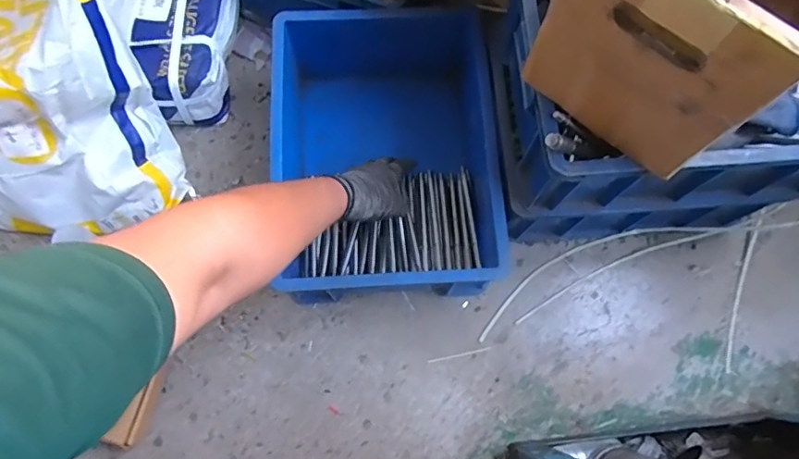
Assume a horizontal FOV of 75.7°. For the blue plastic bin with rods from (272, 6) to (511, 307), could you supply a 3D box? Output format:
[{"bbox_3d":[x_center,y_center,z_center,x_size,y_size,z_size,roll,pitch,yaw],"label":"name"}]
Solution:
[{"bbox_3d":[-0.021,-0.103,0.747,0.293,0.159,0.396,-4,73,-2],"label":"blue plastic bin with rods"}]

